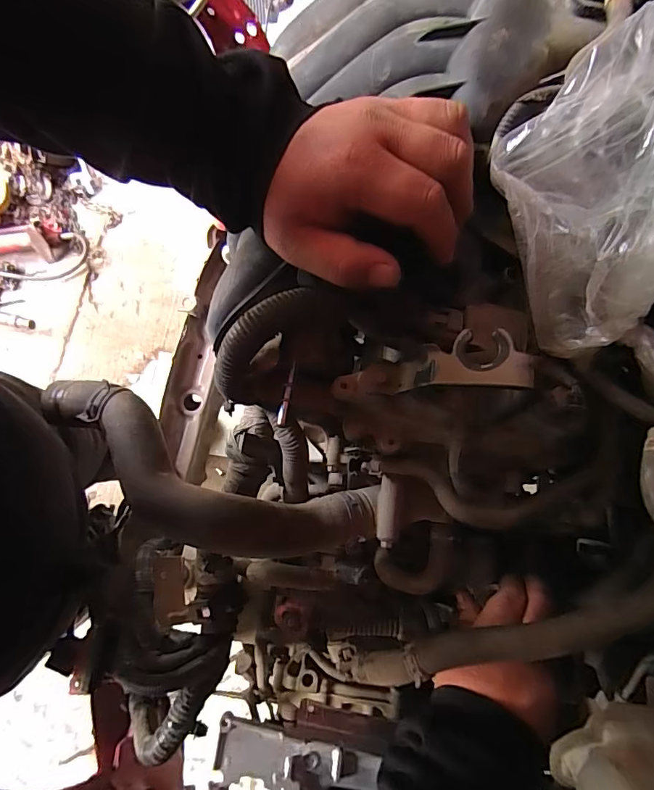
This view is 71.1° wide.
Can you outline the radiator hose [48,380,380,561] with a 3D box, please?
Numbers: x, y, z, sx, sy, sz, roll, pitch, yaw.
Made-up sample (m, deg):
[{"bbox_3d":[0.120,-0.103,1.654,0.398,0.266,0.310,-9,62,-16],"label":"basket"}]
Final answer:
[{"bbox_3d":[-0.104,0.069,0.377,0.296,0.073,0.095,19,75,5],"label":"radiator hose"}]

